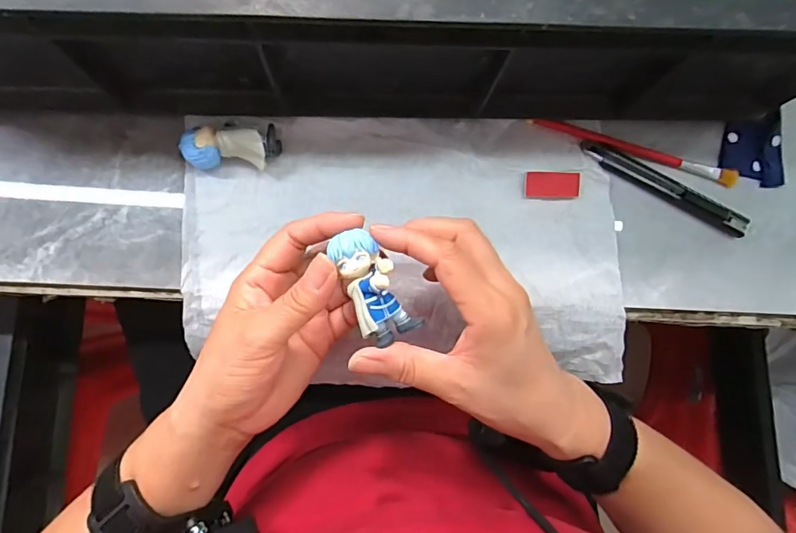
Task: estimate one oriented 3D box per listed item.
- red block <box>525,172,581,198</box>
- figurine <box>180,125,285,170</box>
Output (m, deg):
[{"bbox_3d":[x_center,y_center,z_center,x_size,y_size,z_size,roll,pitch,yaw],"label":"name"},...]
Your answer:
[{"bbox_3d":[0.109,-0.057,0.325,0.039,0.005,0.018,0,81,-5],"label":"red block"},{"bbox_3d":[-0.107,-0.075,0.300,0.057,0.030,0.023,-3,81,-5],"label":"figurine"}]

